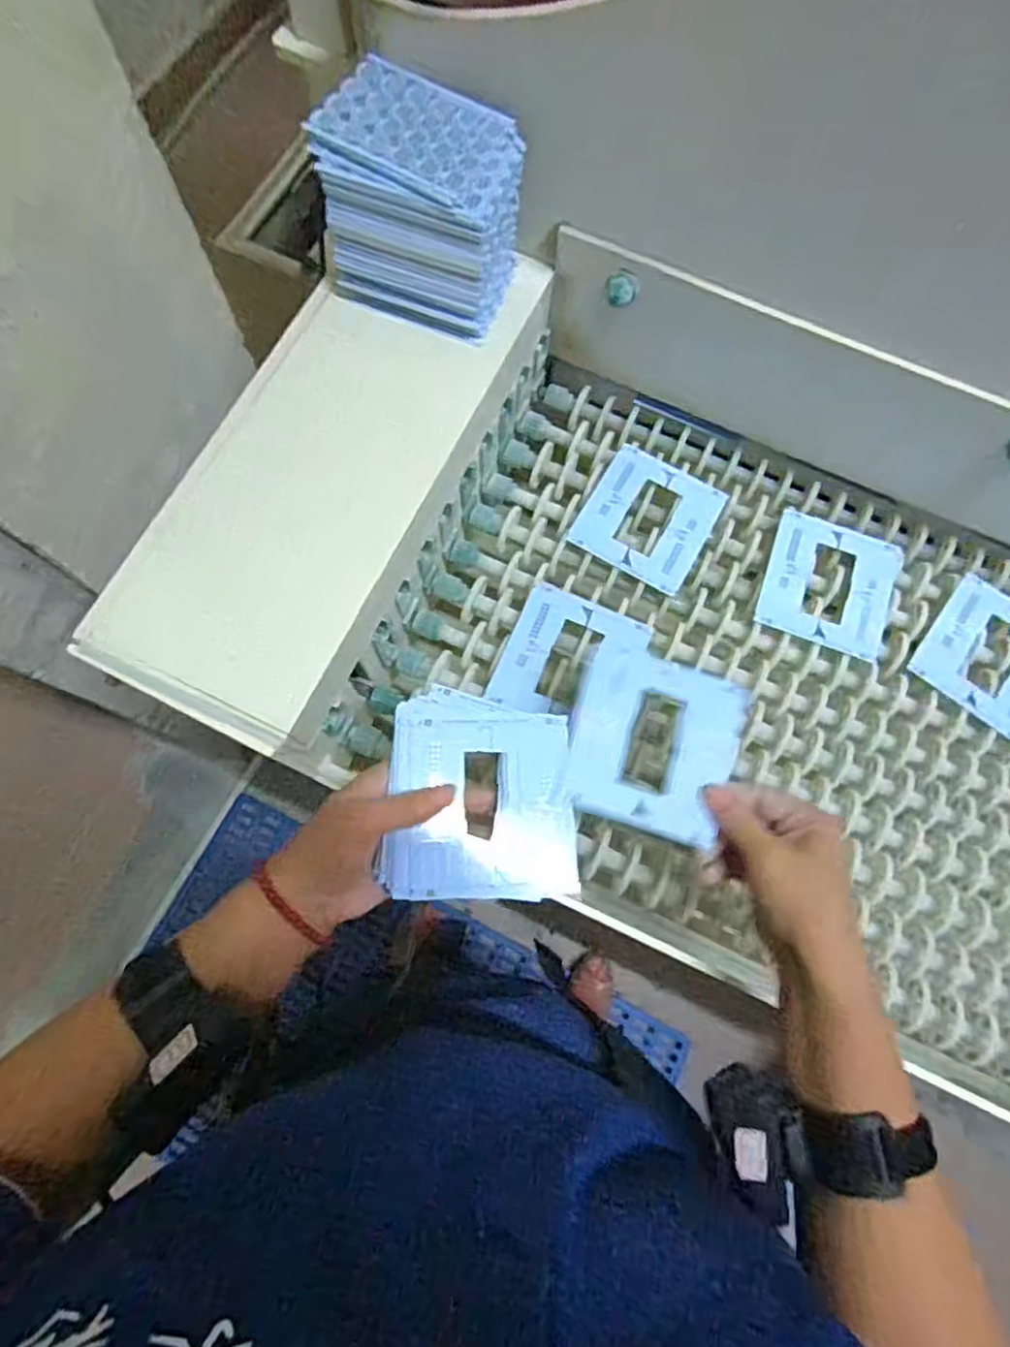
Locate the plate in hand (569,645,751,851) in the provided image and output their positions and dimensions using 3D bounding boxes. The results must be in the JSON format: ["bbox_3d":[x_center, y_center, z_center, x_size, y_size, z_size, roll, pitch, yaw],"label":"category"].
[{"bbox_3d":[0.098,0.044,0.433,0.105,0.010,0.112,18,76,3],"label":"plate in hand"}]

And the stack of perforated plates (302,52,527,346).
[{"bbox_3d":[-0.057,-0.309,0.451,0.122,0.103,0.098,21,75,3],"label":"stack of perforated plates"}]

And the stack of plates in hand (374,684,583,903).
[{"bbox_3d":[-0.011,0.074,0.414,0.115,0.024,0.127,3,76,0],"label":"stack of plates in hand"}]

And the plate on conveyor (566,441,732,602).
[{"bbox_3d":[0.121,-0.130,0.556,0.100,0.007,0.107,29,76,6],"label":"plate on conveyor"}]

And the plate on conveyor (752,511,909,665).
[{"bbox_3d":[0.268,-0.073,0.547,0.104,0.007,0.107,22,76,3],"label":"plate on conveyor"}]

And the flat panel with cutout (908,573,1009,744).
[{"bbox_3d":[0.394,-0.012,0.538,0.105,0.007,0.113,34,76,6],"label":"flat panel with cutout"}]

